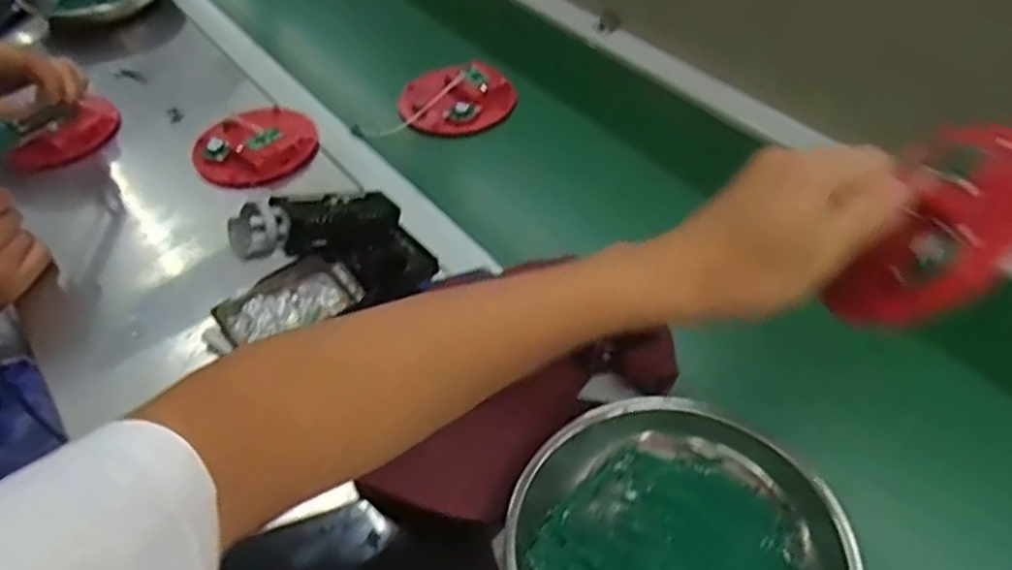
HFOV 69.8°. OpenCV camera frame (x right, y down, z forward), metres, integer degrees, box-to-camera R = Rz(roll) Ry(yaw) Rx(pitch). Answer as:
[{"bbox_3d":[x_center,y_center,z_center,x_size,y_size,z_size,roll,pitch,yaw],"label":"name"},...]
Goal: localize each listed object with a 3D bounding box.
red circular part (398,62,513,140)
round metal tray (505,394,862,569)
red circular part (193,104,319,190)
[{"bbox_3d":[-0.052,-0.193,0.767,0.115,0.029,0.087,-11,57,6],"label":"red circular part"},{"bbox_3d":[0.097,0.153,0.416,0.184,0.037,0.189,-2,47,2],"label":"round metal tray"},{"bbox_3d":[-0.251,-0.144,0.725,0.117,0.035,0.112,-2,47,2],"label":"red circular part"}]

